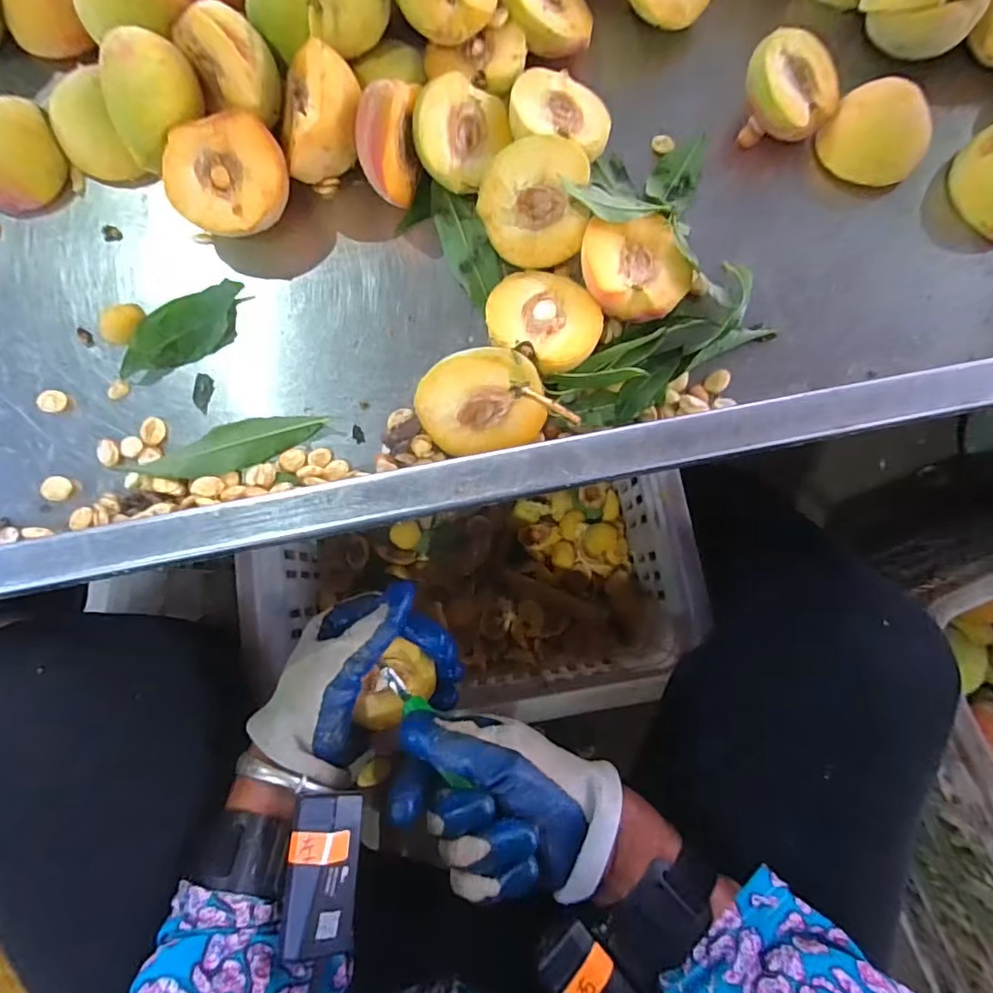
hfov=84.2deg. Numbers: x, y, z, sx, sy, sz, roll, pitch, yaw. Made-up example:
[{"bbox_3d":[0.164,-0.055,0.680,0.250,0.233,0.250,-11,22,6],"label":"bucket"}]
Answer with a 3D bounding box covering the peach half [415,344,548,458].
[{"bbox_3d":[-0.008,-0.055,0.290,0.064,0.056,0.027,-2,37,7],"label":"peach half"}]

